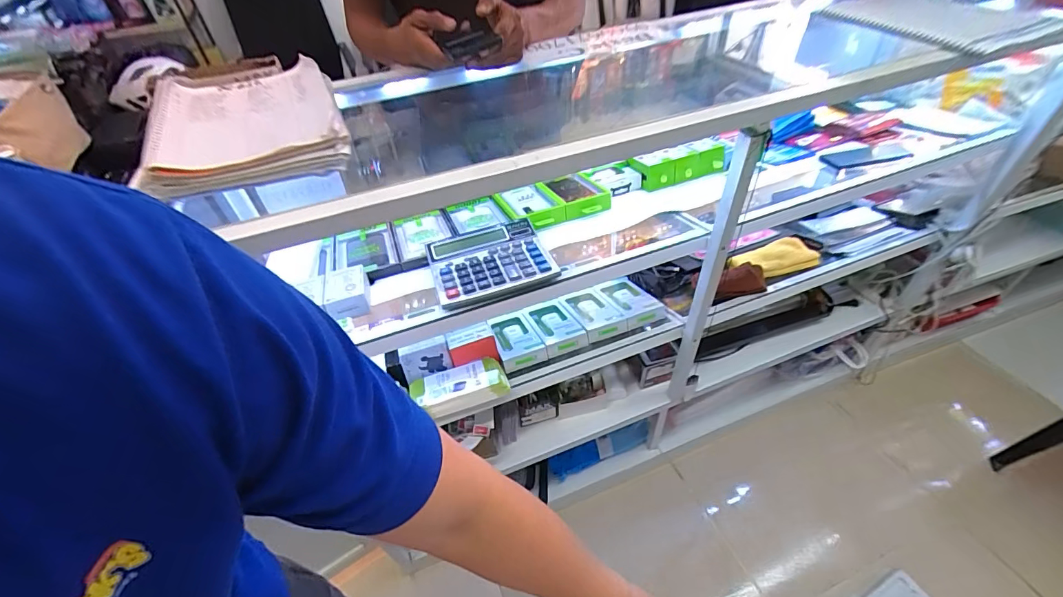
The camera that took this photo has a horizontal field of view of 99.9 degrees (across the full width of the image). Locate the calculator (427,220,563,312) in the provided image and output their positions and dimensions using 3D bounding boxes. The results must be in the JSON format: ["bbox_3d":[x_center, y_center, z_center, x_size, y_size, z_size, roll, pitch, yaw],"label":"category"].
[{"bbox_3d":[-0.070,-0.062,0.740,0.190,0.033,0.173,-16,47,-11],"label":"calculator"}]

